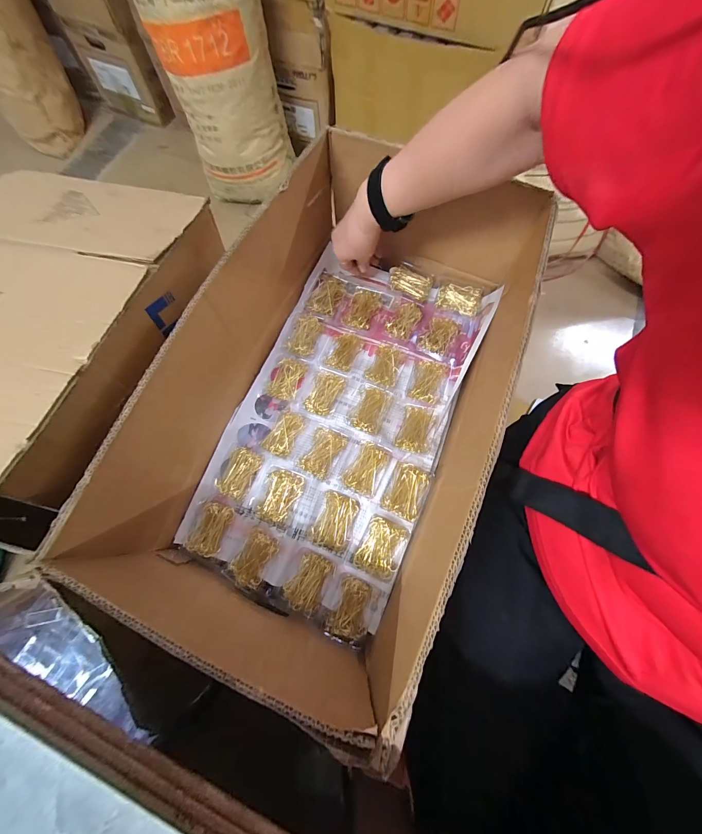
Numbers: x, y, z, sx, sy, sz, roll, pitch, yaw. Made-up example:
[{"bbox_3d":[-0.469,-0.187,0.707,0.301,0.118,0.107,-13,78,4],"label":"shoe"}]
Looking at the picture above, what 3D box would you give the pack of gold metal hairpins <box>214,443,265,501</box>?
[{"bbox_3d":[-0.164,0.077,0.446,0.055,0.013,0.071,22,73,9],"label":"pack of gold metal hairpins"}]

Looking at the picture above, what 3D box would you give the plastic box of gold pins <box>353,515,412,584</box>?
[{"bbox_3d":[0.042,0.176,0.422,0.058,0.024,0.076,24,73,9],"label":"plastic box of gold pins"}]

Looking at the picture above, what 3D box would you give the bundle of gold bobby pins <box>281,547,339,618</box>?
[{"bbox_3d":[-0.056,0.221,0.422,0.050,0.033,0.076,25,74,10],"label":"bundle of gold bobby pins"}]

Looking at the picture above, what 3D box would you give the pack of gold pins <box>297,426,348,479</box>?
[{"bbox_3d":[-0.041,0.051,0.452,0.046,0.024,0.070,25,74,9],"label":"pack of gold pins"}]

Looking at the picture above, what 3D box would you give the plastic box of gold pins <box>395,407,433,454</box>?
[{"bbox_3d":[0.099,0.019,0.474,0.046,0.021,0.072,16,72,7],"label":"plastic box of gold pins"}]

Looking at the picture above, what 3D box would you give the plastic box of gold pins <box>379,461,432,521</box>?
[{"bbox_3d":[0.078,0.101,0.428,0.053,0.019,0.070,24,73,9],"label":"plastic box of gold pins"}]

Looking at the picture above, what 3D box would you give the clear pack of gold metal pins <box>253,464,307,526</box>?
[{"bbox_3d":[-0.103,0.110,0.437,0.060,0.020,0.076,18,73,7],"label":"clear pack of gold metal pins"}]

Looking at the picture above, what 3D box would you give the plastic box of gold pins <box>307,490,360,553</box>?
[{"bbox_3d":[-0.023,0.145,0.433,0.055,0.022,0.075,19,73,8],"label":"plastic box of gold pins"}]

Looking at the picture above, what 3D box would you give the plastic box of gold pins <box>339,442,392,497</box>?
[{"bbox_3d":[0.022,0.073,0.443,0.052,0.023,0.071,24,73,9],"label":"plastic box of gold pins"}]

